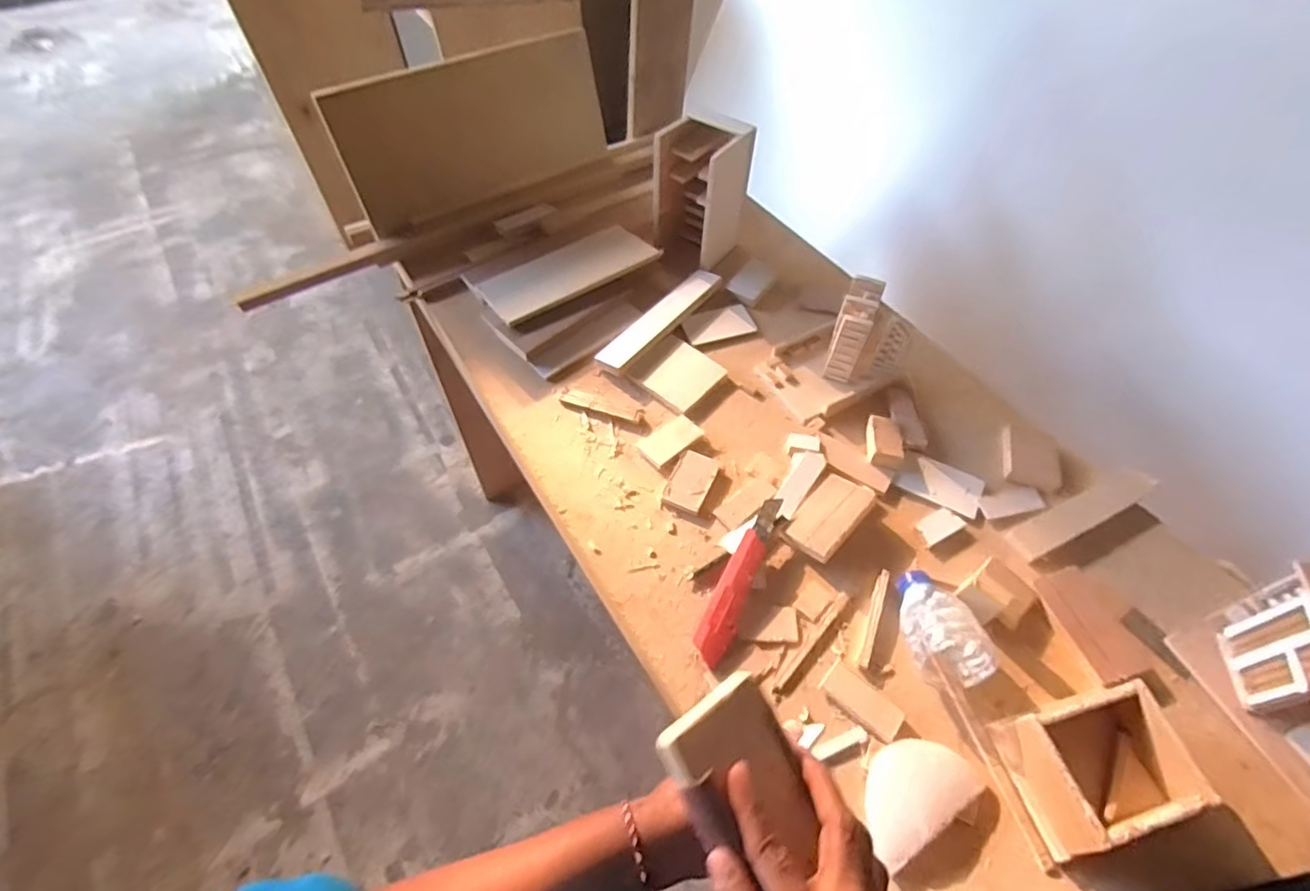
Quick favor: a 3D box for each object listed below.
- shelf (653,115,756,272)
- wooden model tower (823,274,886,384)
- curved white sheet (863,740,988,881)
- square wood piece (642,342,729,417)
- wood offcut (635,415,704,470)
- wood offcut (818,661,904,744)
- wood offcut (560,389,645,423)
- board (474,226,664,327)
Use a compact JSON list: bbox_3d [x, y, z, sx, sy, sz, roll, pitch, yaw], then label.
[{"bbox_3d":[0.062,-0.348,0.818,0.095,0.156,0.100,33,60,21],"label":"shelf"},{"bbox_3d":[0.235,-0.139,0.722,0.042,0.091,0.089,19,56,13],"label":"wooden model tower"},{"bbox_3d":[0.208,0.278,0.489,0.105,0.016,0.065,-28,59,-19],"label":"curved white sheet"},{"bbox_3d":[0.037,-0.083,0.745,0.065,0.016,0.087,35,61,22],"label":"square wood piece"},{"bbox_3d":[0.016,-0.008,0.687,0.068,0.007,0.042,-36,62,-23],"label":"wood offcut"},{"bbox_3d":[0.184,0.227,0.537,0.070,0.008,0.032,37,62,24],"label":"wood offcut"},{"bbox_3d":[-0.063,-0.049,0.718,0.101,0.006,0.022,16,56,11],"label":"wood offcut"},{"bbox_3d":[-0.116,-0.235,0.830,0.237,0.018,0.103,-31,60,-20],"label":"board"}]

